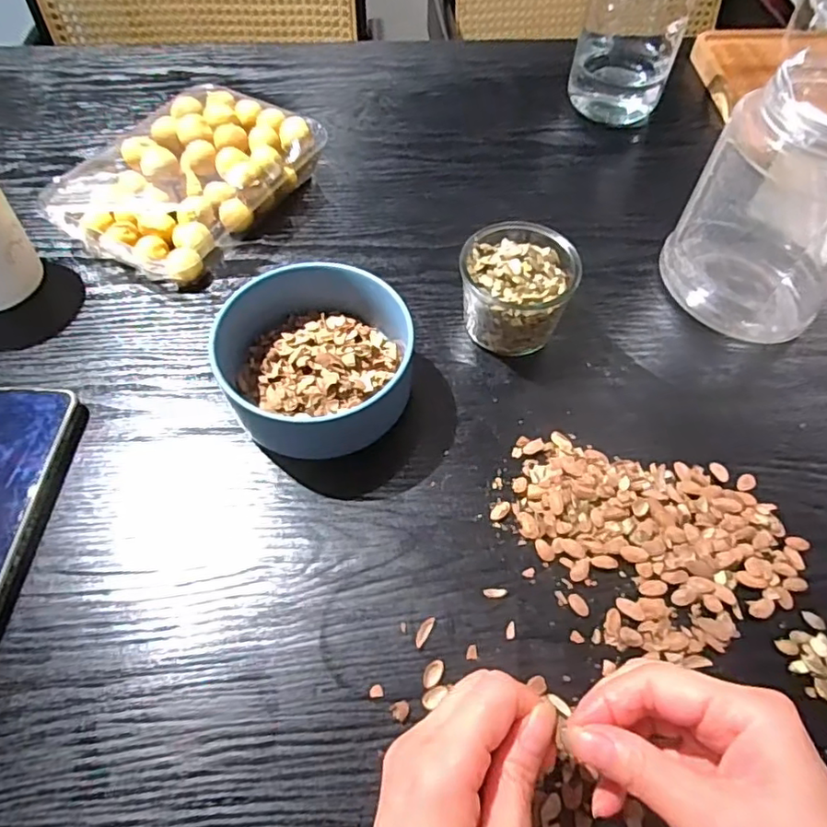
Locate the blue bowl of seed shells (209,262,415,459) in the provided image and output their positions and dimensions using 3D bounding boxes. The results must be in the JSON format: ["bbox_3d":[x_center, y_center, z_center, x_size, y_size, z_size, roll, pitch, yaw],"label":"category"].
[{"bbox_3d":[-0.061,-0.034,0.379,0.114,0.064,0.118,0,59,1],"label":"blue bowl of seed shells"}]

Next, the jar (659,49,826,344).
[{"bbox_3d":[0.250,-0.137,0.388,0.095,0.148,0.097,0,59,1],"label":"jar"}]

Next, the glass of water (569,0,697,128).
[{"bbox_3d":[0.200,-0.354,0.537,0.085,0.139,0.087,13,60,8],"label":"glass of water"}]

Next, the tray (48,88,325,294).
[{"bbox_3d":[-0.192,-0.197,0.487,0.157,0.047,0.203,31,64,18],"label":"tray"}]

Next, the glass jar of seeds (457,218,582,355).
[{"bbox_3d":[0.073,-0.090,0.413,0.075,0.065,0.081,0,59,1],"label":"glass jar of seeds"}]

